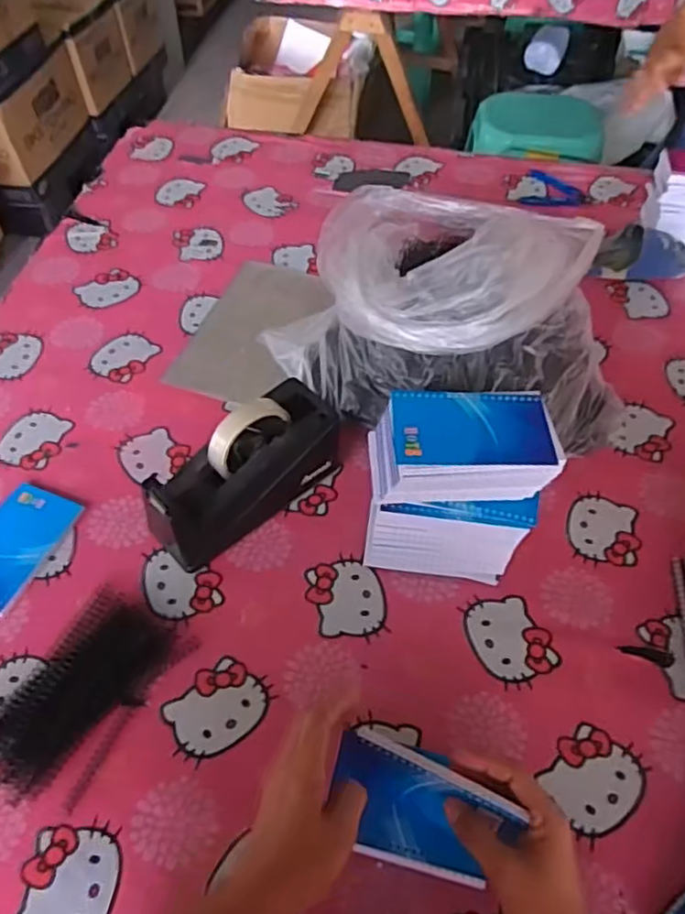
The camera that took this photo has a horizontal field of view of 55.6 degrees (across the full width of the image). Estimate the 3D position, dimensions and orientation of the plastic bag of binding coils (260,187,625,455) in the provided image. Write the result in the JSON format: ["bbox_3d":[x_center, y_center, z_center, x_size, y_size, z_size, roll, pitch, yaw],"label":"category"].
[{"bbox_3d":[0.109,-0.205,0.745,0.392,0.228,0.377,2,53,1],"label":"plastic bag of binding coils"}]

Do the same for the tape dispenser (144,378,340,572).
[{"bbox_3d":[-0.095,0.014,0.637,0.069,0.111,0.201,38,62,25],"label":"tape dispenser"}]

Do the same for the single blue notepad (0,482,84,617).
[{"bbox_3d":[-0.326,0.087,0.644,0.082,0.006,0.132,17,55,12],"label":"single blue notepad"}]

